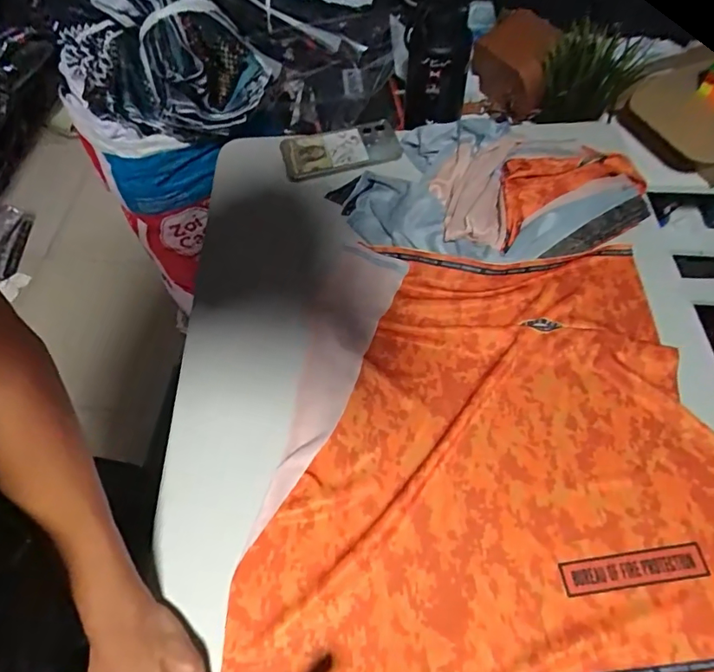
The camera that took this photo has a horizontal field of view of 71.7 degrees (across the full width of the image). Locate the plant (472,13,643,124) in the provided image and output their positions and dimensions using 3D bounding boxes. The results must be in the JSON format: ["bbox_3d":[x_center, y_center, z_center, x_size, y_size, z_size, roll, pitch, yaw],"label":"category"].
[{"bbox_3d":[0.320,-0.443,0.825,0.131,0.141,0.274,-24,44,-10],"label":"plant"}]

